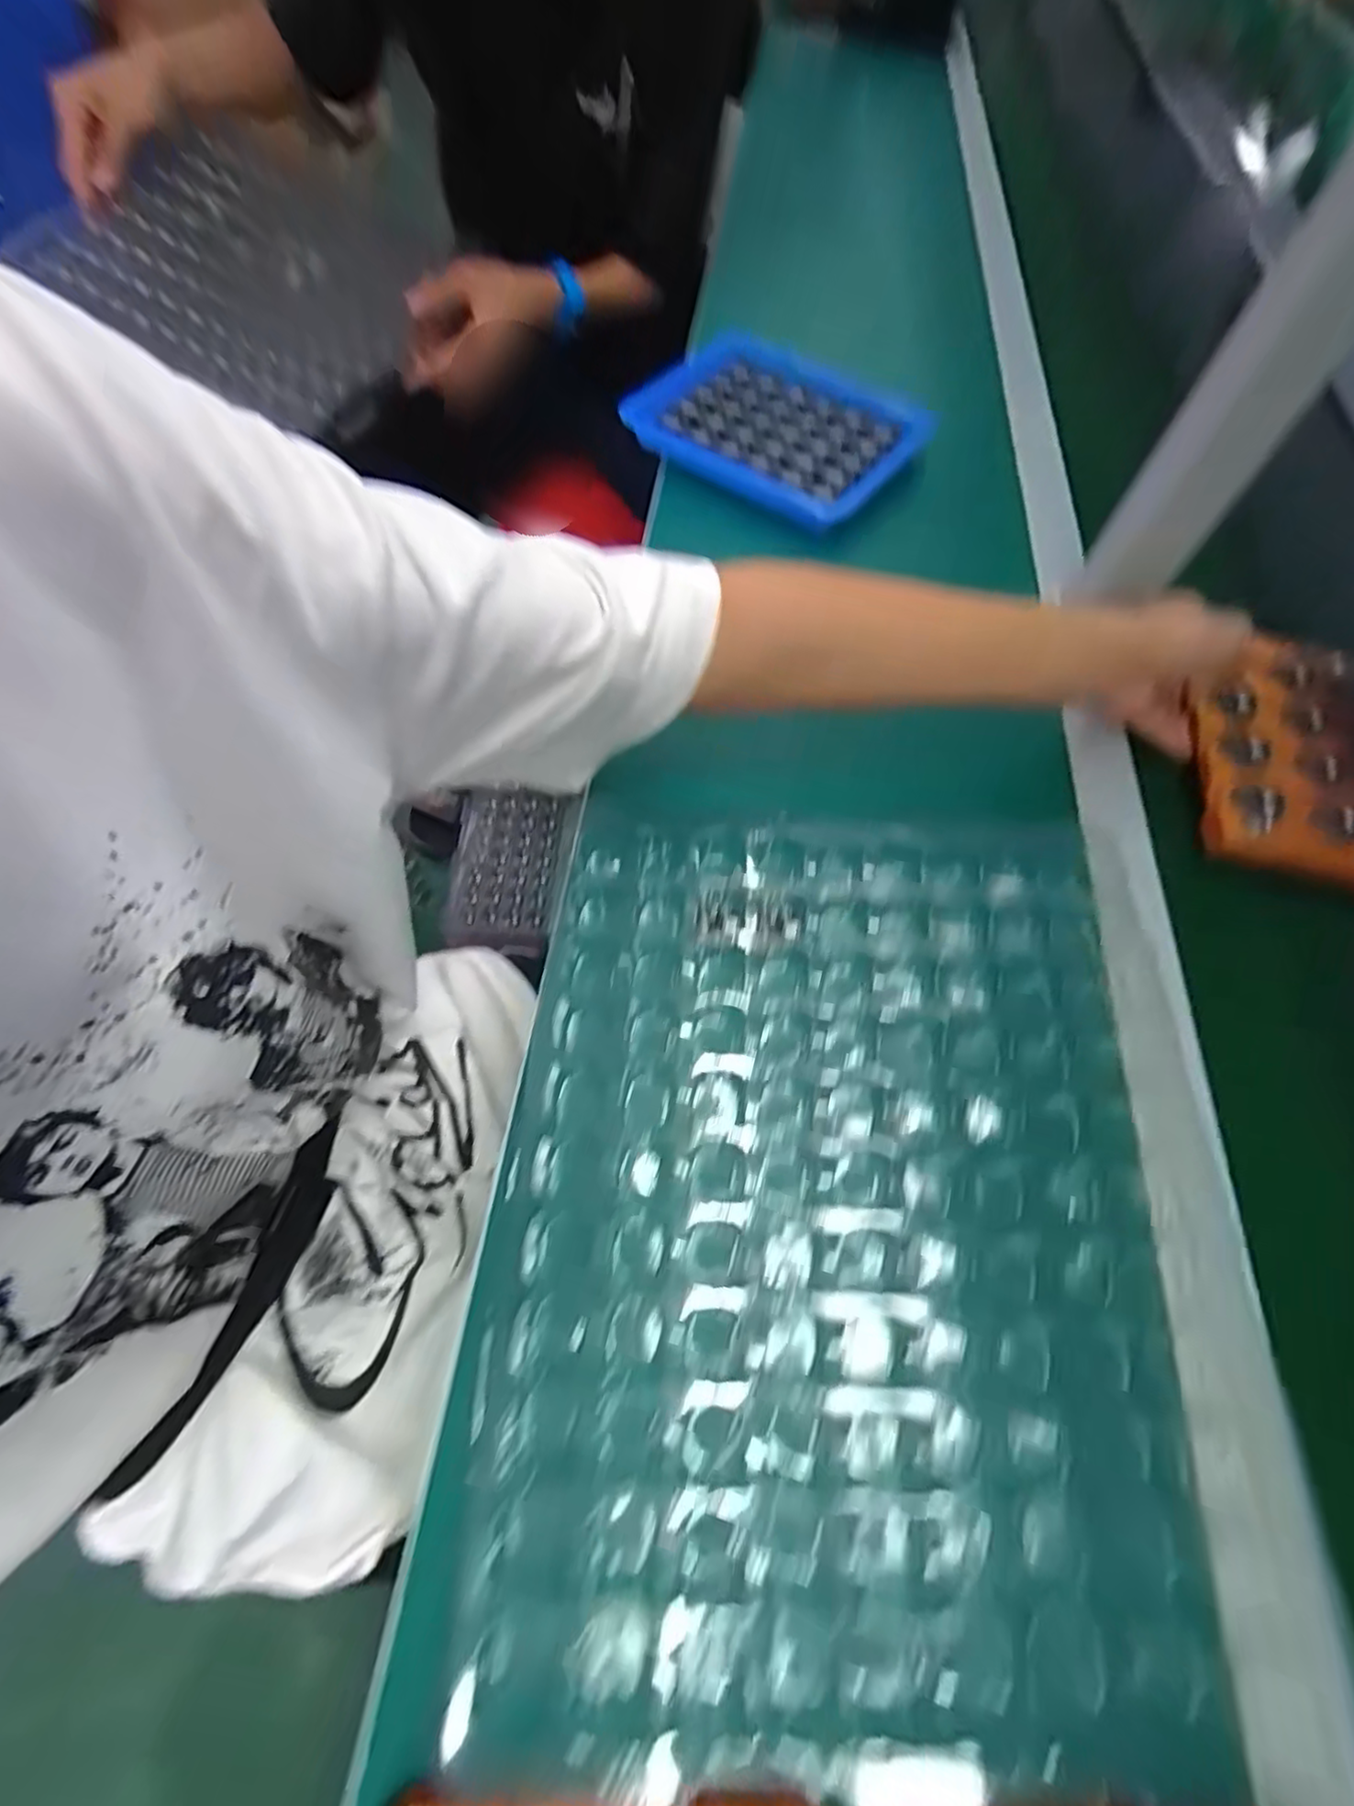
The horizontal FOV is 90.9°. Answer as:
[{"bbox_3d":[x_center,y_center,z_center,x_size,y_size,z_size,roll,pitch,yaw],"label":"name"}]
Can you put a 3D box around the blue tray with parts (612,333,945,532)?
[{"bbox_3d":[0.084,-0.398,0.551,0.203,0.036,0.175,32,65,13],"label":"blue tray with parts"}]

